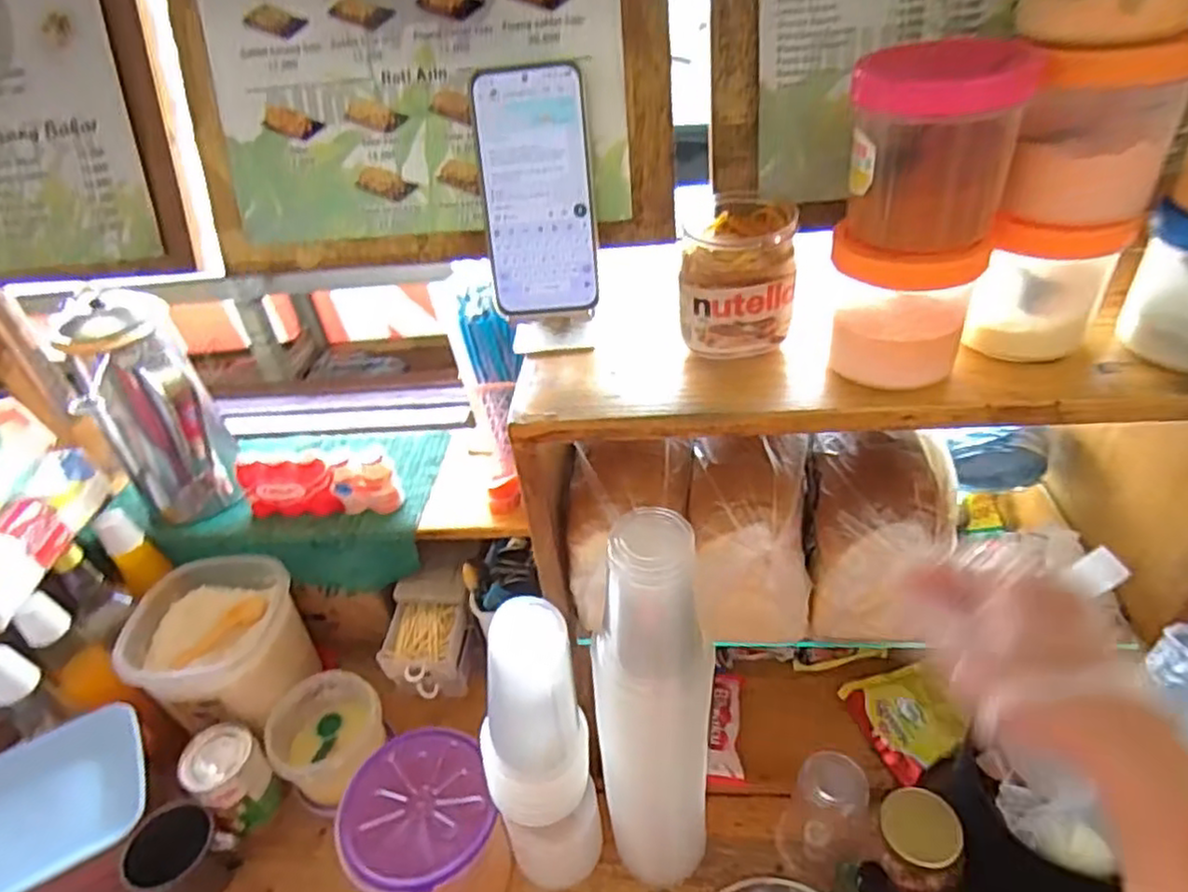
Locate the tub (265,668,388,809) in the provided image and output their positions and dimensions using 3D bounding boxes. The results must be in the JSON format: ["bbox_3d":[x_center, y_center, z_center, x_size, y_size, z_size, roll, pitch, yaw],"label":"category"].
[{"bbox_3d":[-0.292,0.332,0.789,0.135,0.084,0.119,15,44,26],"label":"tub"}]

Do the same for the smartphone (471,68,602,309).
[{"bbox_3d":[-0.039,-0.174,0.486,0.074,0.160,0.004,-3,18,4],"label":"smartphone"}]

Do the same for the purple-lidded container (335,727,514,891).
[{"bbox_3d":[-0.156,0.379,0.669,0.126,0.145,0.134,-5,39,4],"label":"purple-lidded container"}]

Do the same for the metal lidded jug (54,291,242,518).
[{"bbox_3d":[-0.487,-0.026,0.787,0.117,0.253,0.111,-32,45,-27],"label":"metal lidded jug"}]

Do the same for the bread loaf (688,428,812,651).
[{"bbox_3d":[0.126,0.068,0.564,0.095,0.143,0.117,-2,39,7],"label":"bread loaf"}]

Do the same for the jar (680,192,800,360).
[{"bbox_3d":[0.100,-0.117,0.482,0.079,0.087,0.079,-5,39,4],"label":"jar"}]

